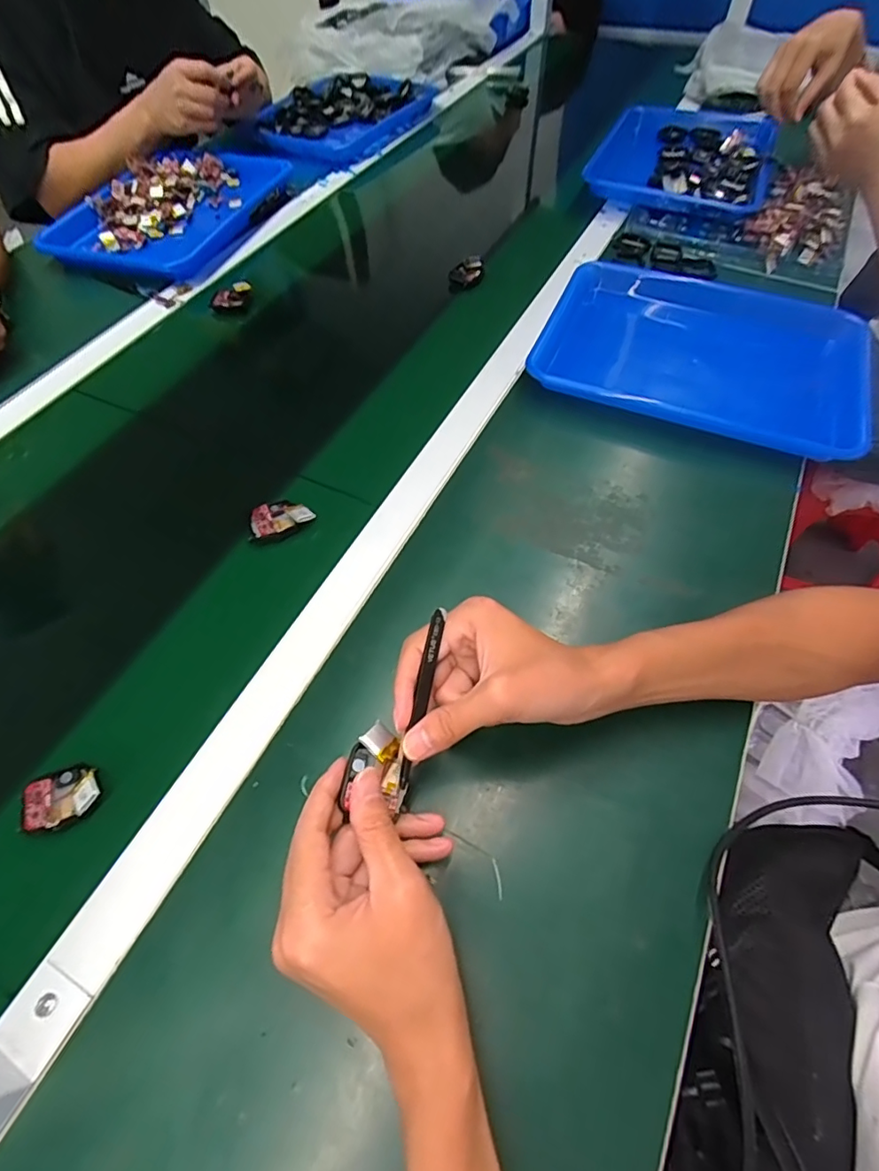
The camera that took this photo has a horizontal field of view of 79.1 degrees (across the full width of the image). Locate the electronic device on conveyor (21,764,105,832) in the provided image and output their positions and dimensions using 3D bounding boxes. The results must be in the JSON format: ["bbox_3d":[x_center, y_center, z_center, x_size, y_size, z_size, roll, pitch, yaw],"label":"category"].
[{"bbox_3d":[-0.251,0.139,0.354,0.053,0.014,0.040,-24,61,-14],"label":"electronic device on conveyor"}]

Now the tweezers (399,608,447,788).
[{"bbox_3d":[-0.010,0.065,0.318,0.007,0.005,0.105,11,80,6],"label":"tweezers"}]

